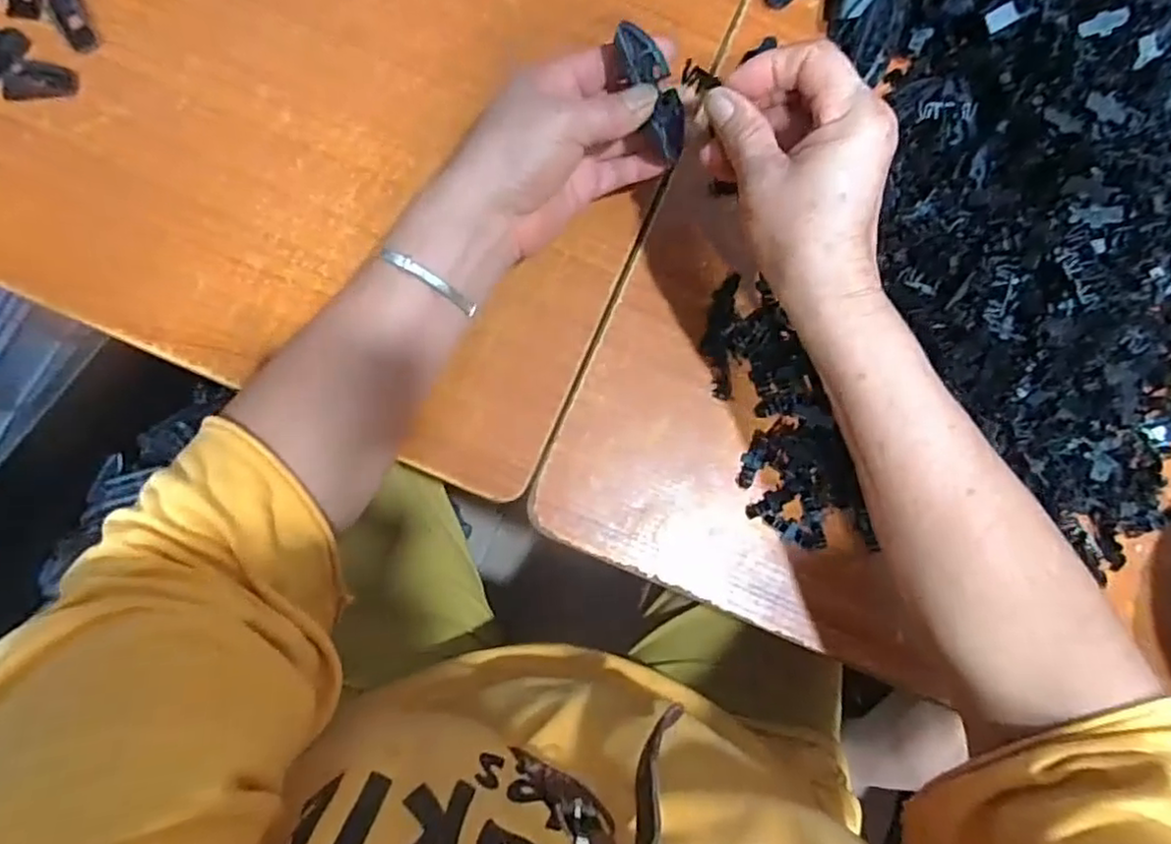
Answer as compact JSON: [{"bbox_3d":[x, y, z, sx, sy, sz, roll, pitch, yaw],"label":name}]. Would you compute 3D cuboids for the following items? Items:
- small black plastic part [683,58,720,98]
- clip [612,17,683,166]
[{"bbox_3d":[0.058,-0.173,0.335,0.008,0.011,0.023,-43,63,-9],"label":"small black plastic part"},{"bbox_3d":[0.038,-0.179,0.359,0.022,0.010,0.072,-31,112,-8],"label":"clip"}]

